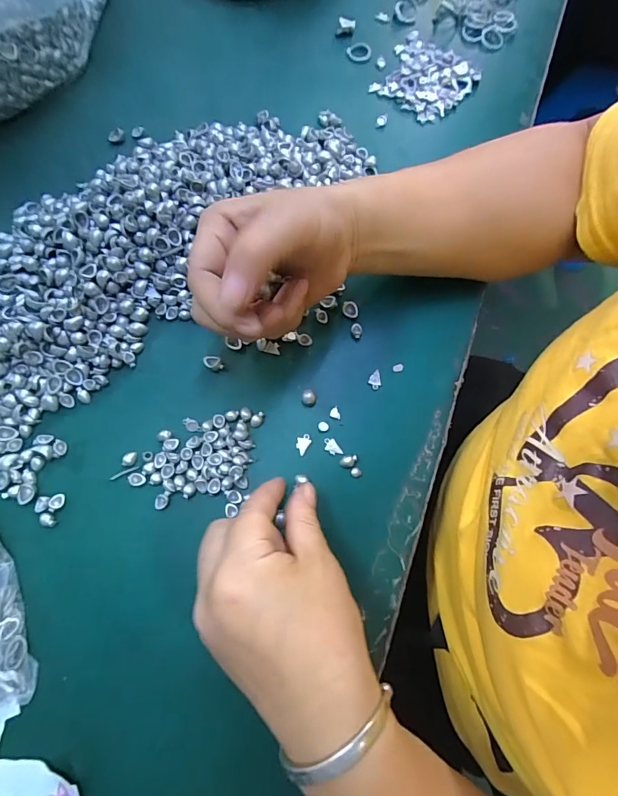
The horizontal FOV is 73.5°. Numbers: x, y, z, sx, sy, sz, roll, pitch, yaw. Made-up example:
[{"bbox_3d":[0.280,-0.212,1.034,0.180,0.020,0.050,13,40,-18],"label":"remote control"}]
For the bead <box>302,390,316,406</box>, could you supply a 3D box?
[{"bbox_3d":[0.000,0.000,0.277,0.009,0.006,0.011,-4,72,-3],"label":"bead"}]

